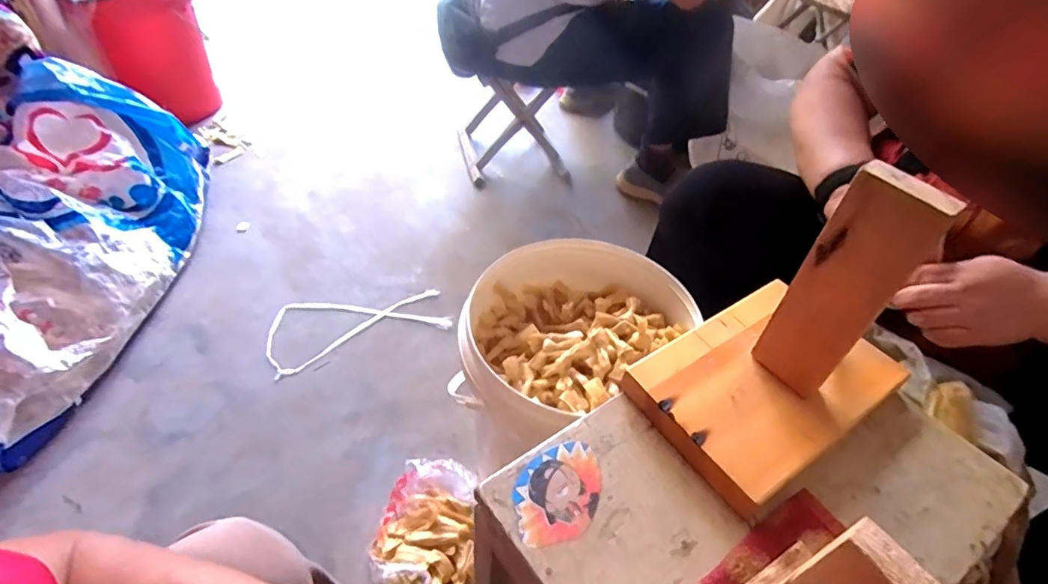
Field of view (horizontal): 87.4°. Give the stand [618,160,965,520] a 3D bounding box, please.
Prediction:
[{"bbox_3d":[0.212,0.019,0.414,0.206,0.214,0.140,-24,52,-27],"label":"stand"}]

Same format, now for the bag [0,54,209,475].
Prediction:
[{"bbox_3d":[-0.906,-0.107,1.011,0.402,0.297,0.797,5,45,-1],"label":"bag"}]

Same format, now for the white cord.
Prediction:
[{"bbox_3d":[-0.338,0.060,1.123,0.352,0.018,0.177,-15,47,-20],"label":"white cord"}]

